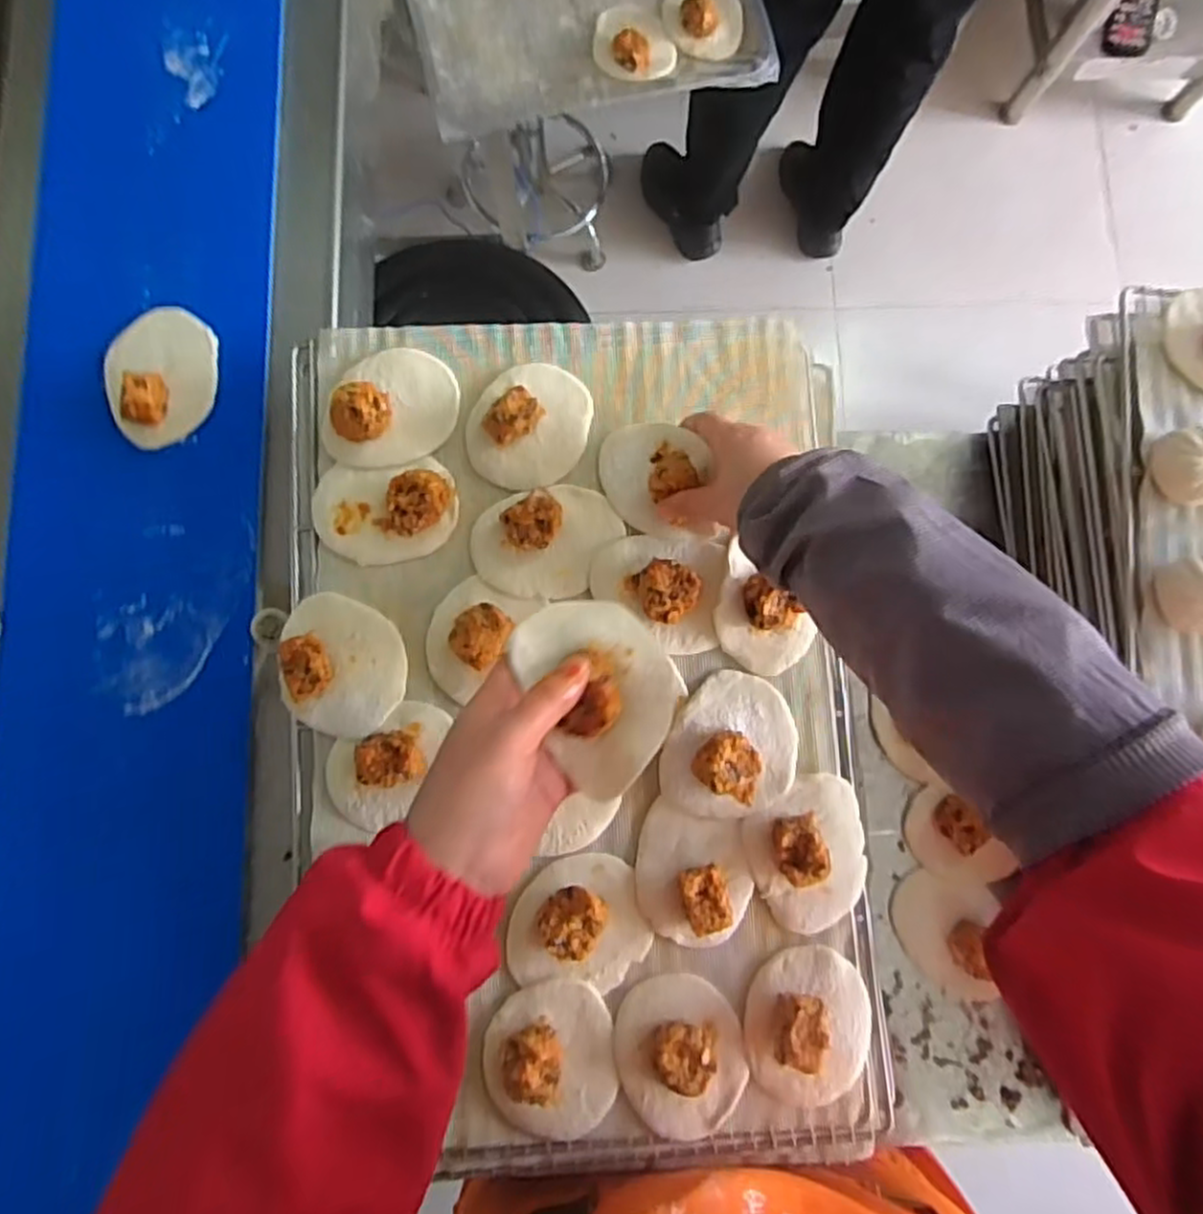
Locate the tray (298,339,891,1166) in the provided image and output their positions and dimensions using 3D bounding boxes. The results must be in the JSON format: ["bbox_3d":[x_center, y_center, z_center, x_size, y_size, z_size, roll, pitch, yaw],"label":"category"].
[{"bbox_3d":[-0.010,0.081,0.548,0.406,0.065,0.610,-2,83,-1],"label":"tray"}]

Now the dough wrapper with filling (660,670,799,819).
[{"bbox_3d":[0.096,0.102,0.528,0.090,0.025,0.104,25,83,2],"label":"dough wrapper with filling"}]

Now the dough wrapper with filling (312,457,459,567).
[{"bbox_3d":[-0.161,-0.072,0.545,0.105,0.026,0.074,-5,83,-2],"label":"dough wrapper with filling"}]

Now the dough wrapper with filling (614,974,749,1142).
[{"bbox_3d":[0.056,0.308,0.502,0.084,0.027,0.101,-11,83,-2],"label":"dough wrapper with filling"}]

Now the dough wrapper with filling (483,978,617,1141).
[{"bbox_3d":[-0.035,0.307,0.497,0.087,0.027,0.099,-5,83,-2],"label":"dough wrapper with filling"}]

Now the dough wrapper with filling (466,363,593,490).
[{"bbox_3d":[-0.056,-0.140,0.554,0.087,0.034,0.098,22,83,2],"label":"dough wrapper with filling"}]

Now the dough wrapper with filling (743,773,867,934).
[{"bbox_3d":[0.150,0.175,0.522,0.087,0.032,0.101,-13,83,-3],"label":"dough wrapper with filling"}]

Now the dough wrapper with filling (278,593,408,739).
[{"bbox_3d":[-0.186,0.041,0.528,0.084,0.030,0.099,-1,83,-1],"label":"dough wrapper with filling"}]

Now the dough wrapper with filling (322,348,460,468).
[{"bbox_3d":[-0.159,-0.152,0.555,0.094,0.036,0.102,0,83,-1],"label":"dough wrapper with filling"}]

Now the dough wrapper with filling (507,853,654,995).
[{"bbox_3d":[-0.014,0.218,0.511,0.096,0.026,0.087,10,83,0],"label":"dough wrapper with filling"}]

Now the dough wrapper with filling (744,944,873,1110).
[{"bbox_3d":[0.144,0.290,0.505,0.087,0.032,0.101,-6,83,-2],"label":"dough wrapper with filling"}]

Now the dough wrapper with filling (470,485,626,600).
[{"bbox_3d":[-0.040,-0.049,0.544,0.109,0.031,0.080,-2,83,-1],"label":"dough wrapper with filling"}]

